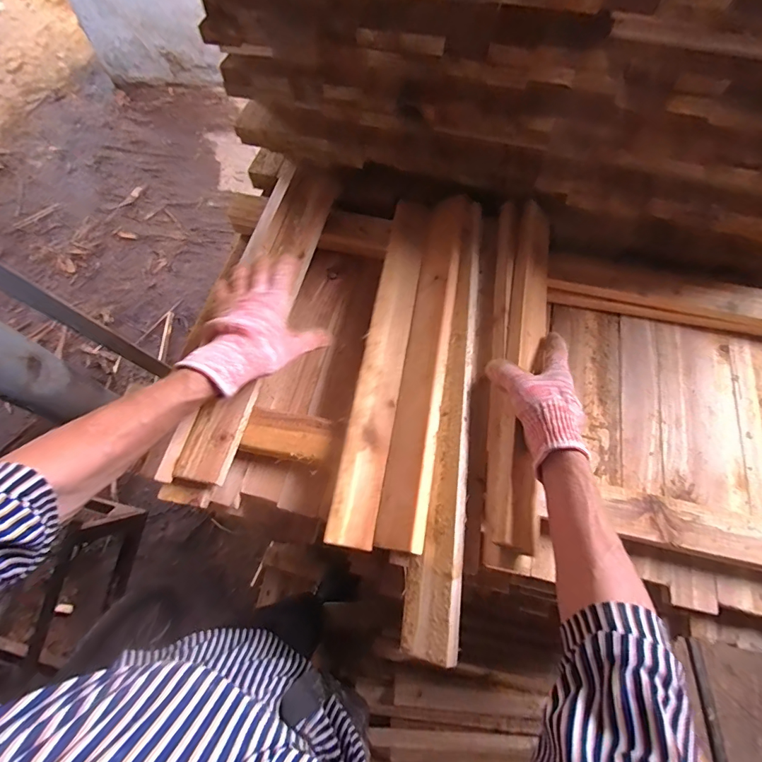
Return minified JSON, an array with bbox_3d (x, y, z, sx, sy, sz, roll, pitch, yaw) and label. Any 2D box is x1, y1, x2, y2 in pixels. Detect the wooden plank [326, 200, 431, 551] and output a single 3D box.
[{"bbox_3d":[0.009,-0.045,0.519,0.056,0.013,0.477,10,67,4],"label":"wooden plank"}]

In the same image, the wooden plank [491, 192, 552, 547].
[{"bbox_3d":[0.185,-0.045,0.501,0.067,0.037,0.482,15,62,6],"label":"wooden plank"}]

